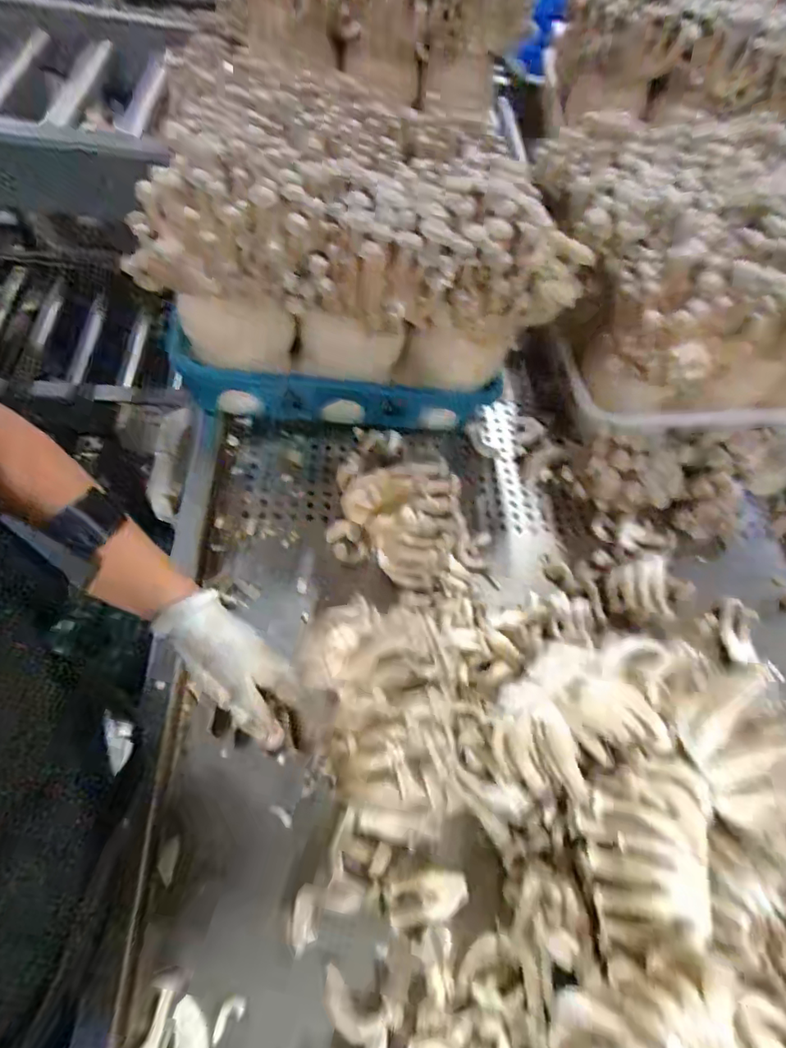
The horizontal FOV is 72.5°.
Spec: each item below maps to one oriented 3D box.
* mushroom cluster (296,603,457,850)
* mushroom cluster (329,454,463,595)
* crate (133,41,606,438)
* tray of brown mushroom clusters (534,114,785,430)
[{"bbox_3d":[-0.008,0.157,0.442,0.122,0.077,0.178,0,55,-5],"label":"mushroom cluster"},{"bbox_3d":[0.003,-0.007,0.637,0.152,0.137,0.117,14,58,0],"label":"mushroom cluster"},{"bbox_3d":[-0.050,-0.358,0.732,0.476,0.290,0.380,2,59,-8],"label":"crate"},{"bbox_3d":[0.454,-0.376,0.789,0.436,0.240,0.472,3,58,-8],"label":"tray of brown mushroom clusters"}]

